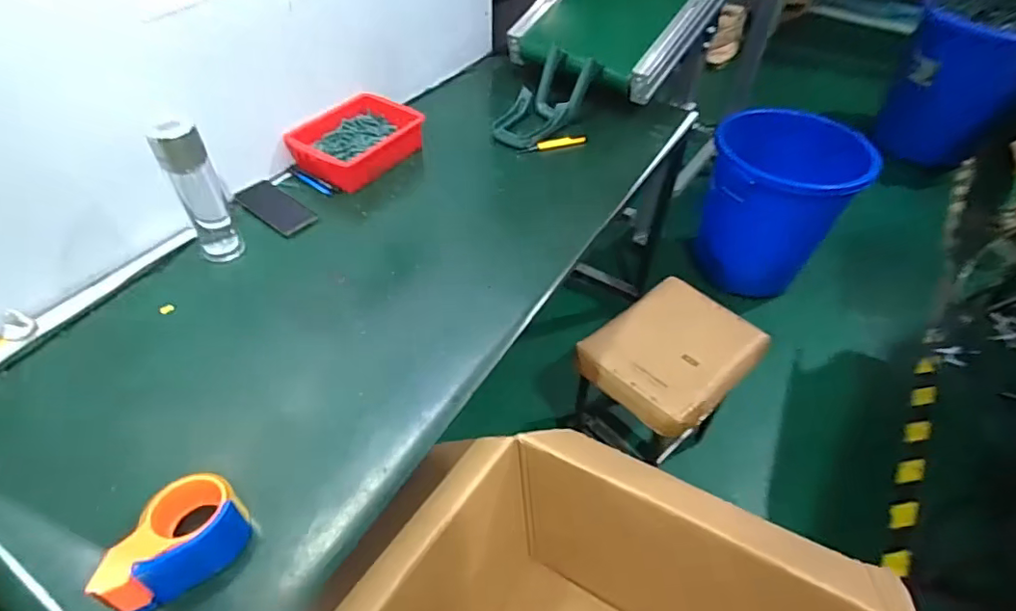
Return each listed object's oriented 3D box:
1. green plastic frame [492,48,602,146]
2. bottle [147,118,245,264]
[{"bbox_3d":[0.079,-0.465,1.214,0.153,0.132,0.237,36,56,27],"label":"green plastic frame"},{"bbox_3d":[-0.493,-0.178,0.864,0.066,0.247,0.054,-24,52,-21],"label":"bottle"}]

